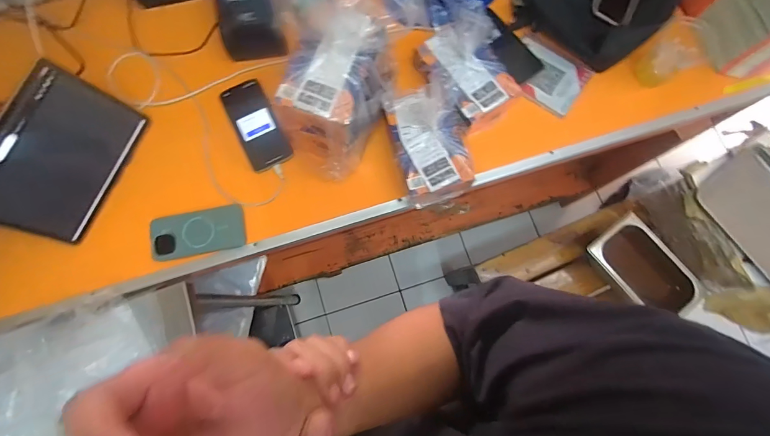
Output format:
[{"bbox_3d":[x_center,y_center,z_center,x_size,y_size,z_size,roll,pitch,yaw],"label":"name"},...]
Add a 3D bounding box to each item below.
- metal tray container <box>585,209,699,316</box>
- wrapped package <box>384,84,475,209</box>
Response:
[{"bbox_3d":[0.591,0.125,0.860,0.147,0.086,0.244,-33,80,-7],"label":"metal tray container"},{"bbox_3d":[0.075,-0.116,0.603,0.111,0.055,0.176,-16,86,5],"label":"wrapped package"}]

